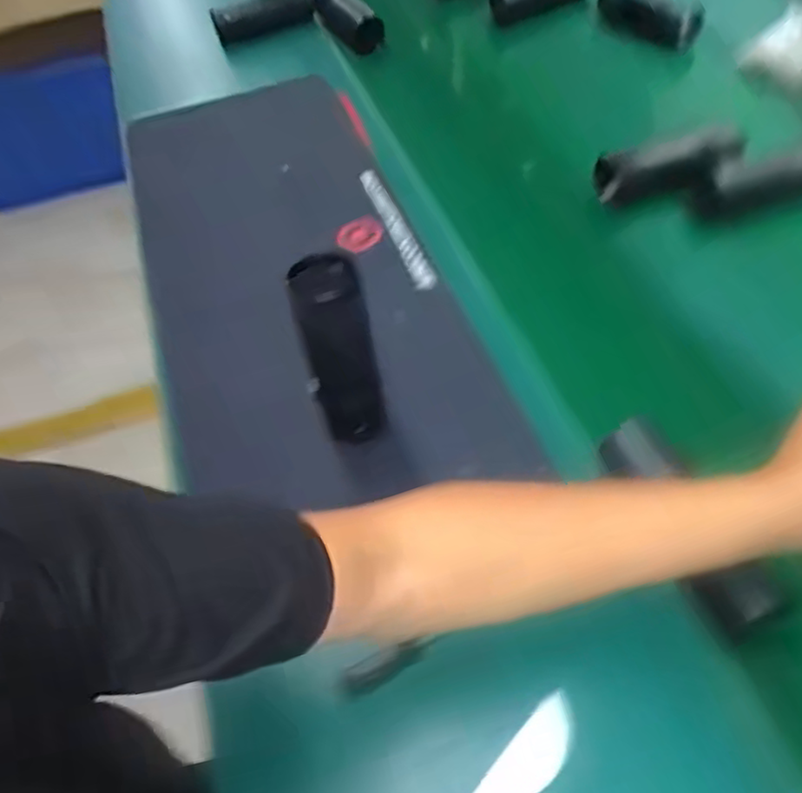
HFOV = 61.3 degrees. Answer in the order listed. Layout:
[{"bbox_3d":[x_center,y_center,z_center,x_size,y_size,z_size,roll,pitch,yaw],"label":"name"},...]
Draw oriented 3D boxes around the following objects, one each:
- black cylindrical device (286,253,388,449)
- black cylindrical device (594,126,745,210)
[{"bbox_3d":[-0.049,-0.033,0.543,0.052,0.175,0.050,-2,54,3],"label":"black cylindrical device"},{"bbox_3d":[0.313,-0.271,0.800,0.159,0.051,0.046,-12,51,19],"label":"black cylindrical device"}]

